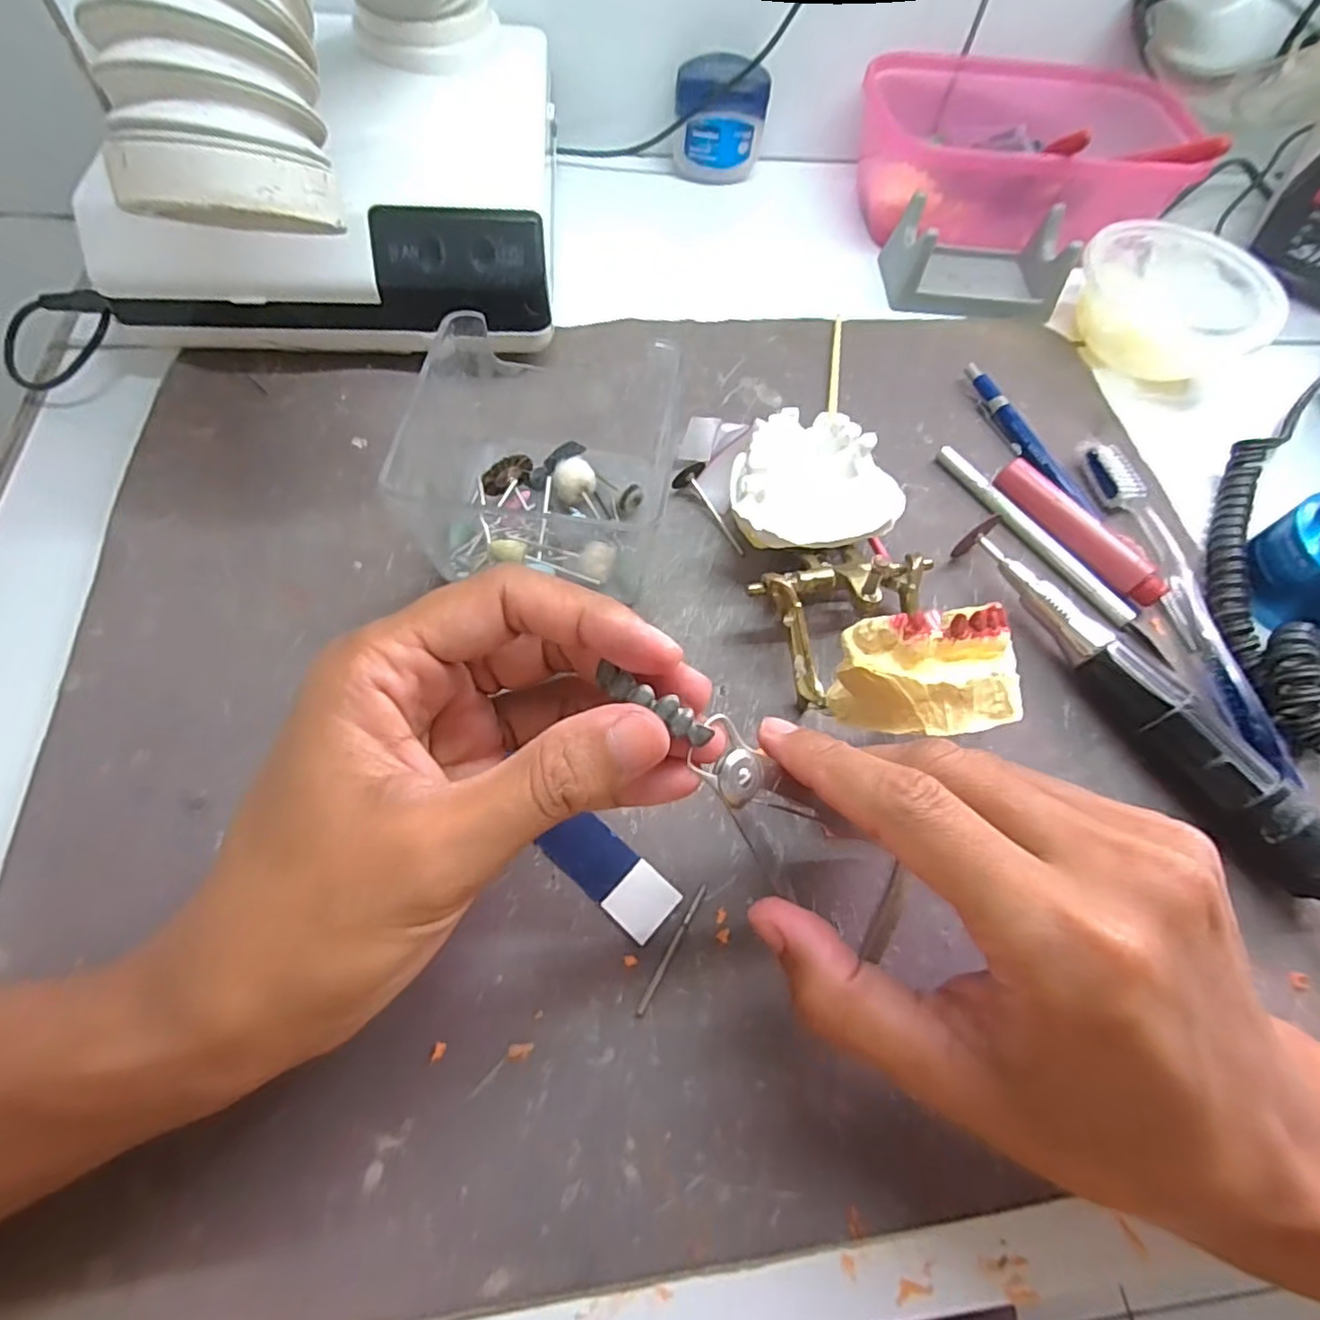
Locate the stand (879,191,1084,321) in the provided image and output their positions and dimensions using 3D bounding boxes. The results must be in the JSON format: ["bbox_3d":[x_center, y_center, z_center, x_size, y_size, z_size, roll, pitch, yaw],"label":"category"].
[{"bbox_3d":[0.184,-0.237,0.378,0.098,0.034,0.062,-2,64,-6],"label":"stand"}]

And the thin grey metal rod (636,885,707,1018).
[{"bbox_3d":[0.004,0.094,0.212,0.004,0.004,0.045,28,65,11],"label":"thin grey metal rod"}]

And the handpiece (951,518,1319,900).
[{"bbox_3d":[0.191,0.018,0.250,0.024,0.028,0.194,-26,68,-16],"label":"handpiece"}]

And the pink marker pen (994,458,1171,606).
[{"bbox_3d":[0.192,-0.059,0.296,0.015,0.015,0.087,-34,71,-19],"label":"pink marker pen"}]

